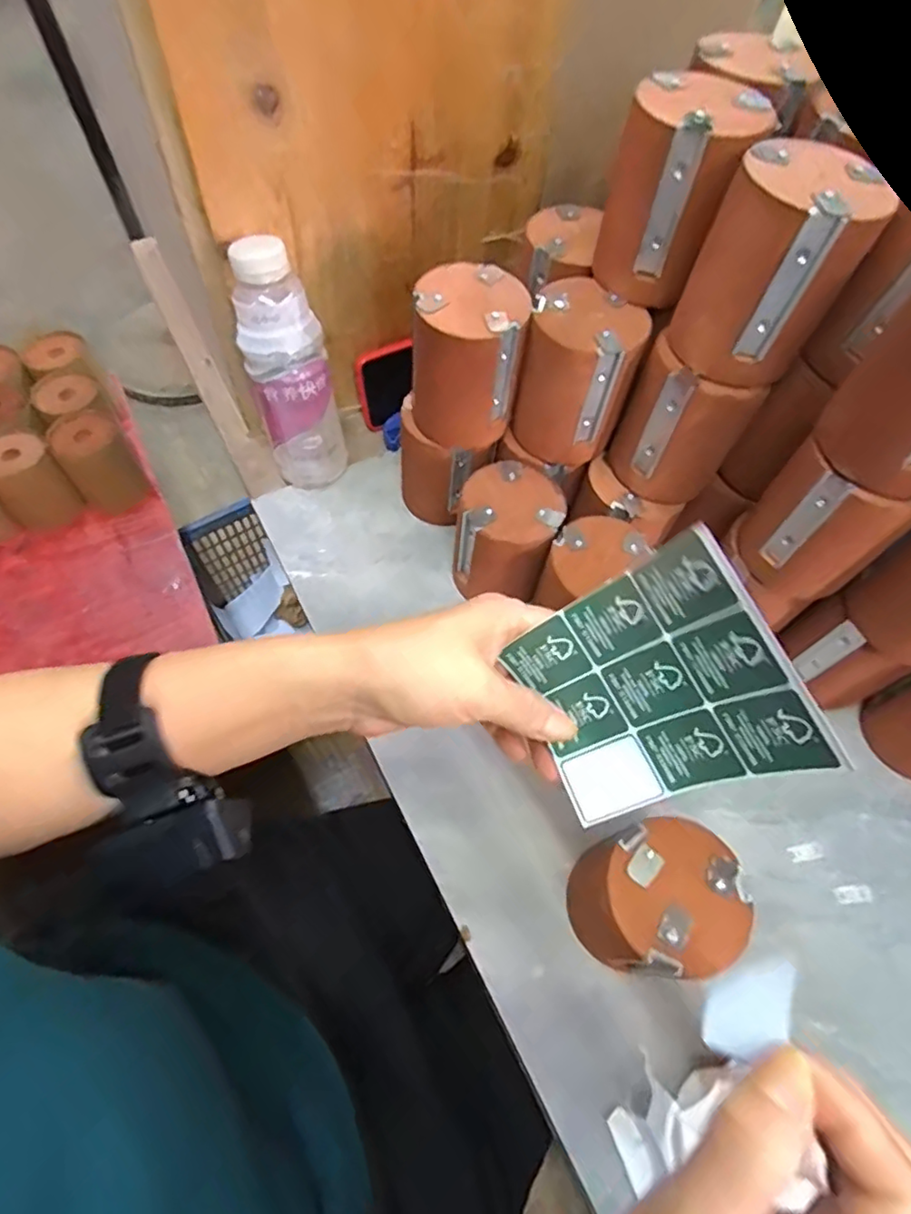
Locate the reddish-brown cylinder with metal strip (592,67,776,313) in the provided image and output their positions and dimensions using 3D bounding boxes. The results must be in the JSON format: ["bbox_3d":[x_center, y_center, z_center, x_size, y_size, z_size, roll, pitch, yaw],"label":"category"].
[{"bbox_3d":[0.136,-0.258,0.378,0.076,0.098,0.075,30,64,12],"label":"reddish-brown cylinder with metal strip"}]

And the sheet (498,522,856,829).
[{"bbox_3d":[0.085,0.040,0.272,0.025,0.128,0.102,-25,81,-39],"label":"sheet"}]

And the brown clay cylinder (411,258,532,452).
[{"bbox_3d":[0.007,-0.178,0.443,0.076,0.103,0.075,-2,62,-4],"label":"brown clay cylinder"}]

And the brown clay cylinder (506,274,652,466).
[{"bbox_3d":[0.087,-0.167,0.440,0.075,0.101,0.080,18,63,6],"label":"brown clay cylinder"}]

